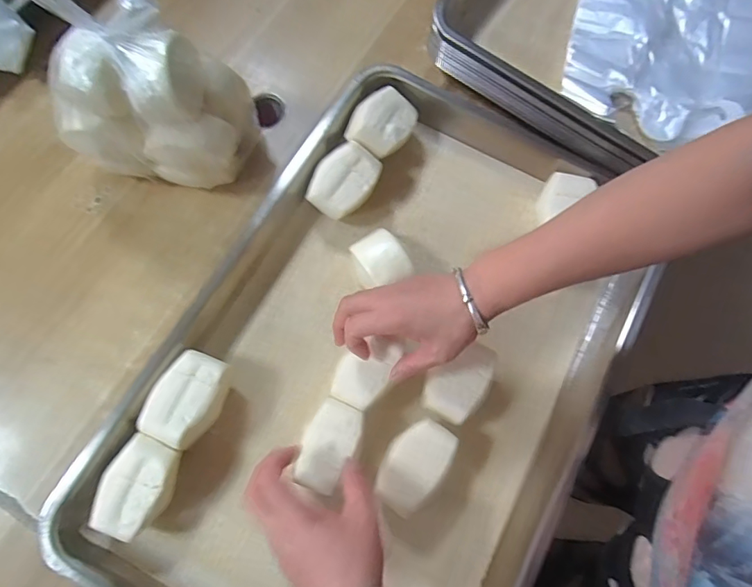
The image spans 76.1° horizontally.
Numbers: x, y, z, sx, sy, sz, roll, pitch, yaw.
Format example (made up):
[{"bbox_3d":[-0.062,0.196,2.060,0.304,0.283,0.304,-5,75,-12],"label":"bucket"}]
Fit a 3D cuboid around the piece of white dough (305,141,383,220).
[{"bbox_3d":[-0.034,-0.119,0.533,0.059,0.058,0.078,35,75,8],"label":"piece of white dough"}]

